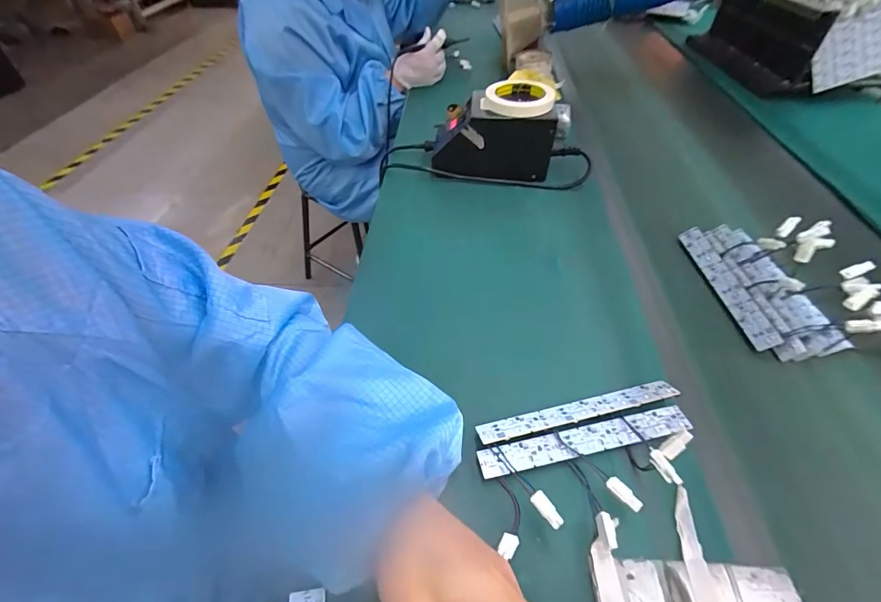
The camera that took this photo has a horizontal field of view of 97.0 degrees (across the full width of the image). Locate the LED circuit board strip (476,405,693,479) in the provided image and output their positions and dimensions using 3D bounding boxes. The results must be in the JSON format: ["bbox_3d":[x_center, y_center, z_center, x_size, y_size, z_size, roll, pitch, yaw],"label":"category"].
[{"bbox_3d":[0.128,0.124,0.343,0.191,0.008,0.025,-9,49,-8],"label":"LED circuit board strip"}]

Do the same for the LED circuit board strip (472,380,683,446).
[{"bbox_3d":[0.126,0.100,0.355,0.188,0.004,0.022,-10,33,-9],"label":"LED circuit board strip"}]

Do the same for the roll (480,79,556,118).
[{"bbox_3d":[0.120,-0.305,0.579,0.100,0.018,0.106,0,49,0],"label":"roll"}]

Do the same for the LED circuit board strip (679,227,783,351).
[{"bbox_3d":[0.347,-0.023,0.475,0.028,0.004,0.187,-19,49,16],"label":"LED circuit board strip"}]

